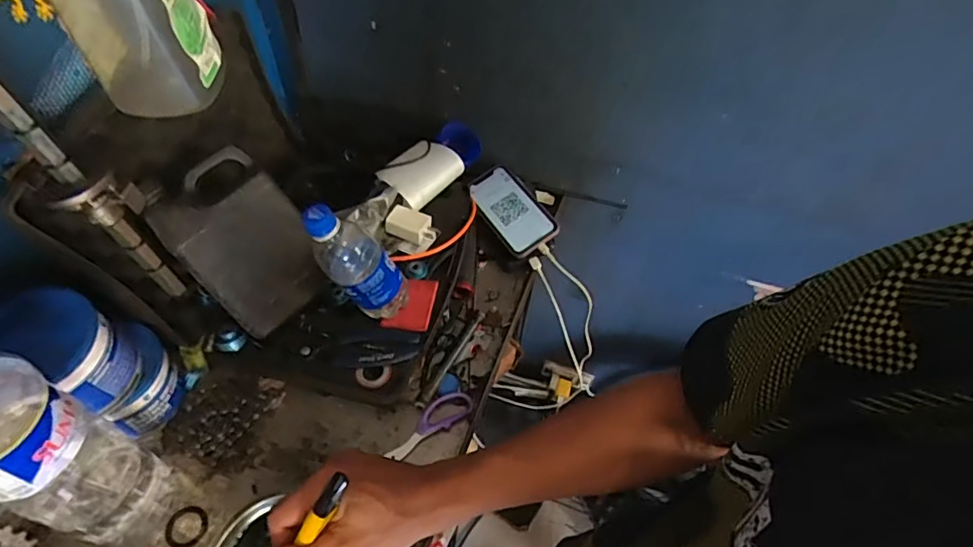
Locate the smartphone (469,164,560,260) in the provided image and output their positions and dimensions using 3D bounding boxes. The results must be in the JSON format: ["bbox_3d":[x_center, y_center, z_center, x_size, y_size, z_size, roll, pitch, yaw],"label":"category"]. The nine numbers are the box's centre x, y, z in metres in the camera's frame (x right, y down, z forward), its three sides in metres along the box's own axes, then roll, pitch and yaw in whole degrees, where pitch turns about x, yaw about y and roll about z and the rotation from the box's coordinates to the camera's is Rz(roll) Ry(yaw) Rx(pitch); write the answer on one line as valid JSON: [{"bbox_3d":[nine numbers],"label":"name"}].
[{"bbox_3d":[0.037,-0.096,0.784,0.077,0.016,0.158,-34,61,-7],"label":"smartphone"}]

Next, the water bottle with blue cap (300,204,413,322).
[{"bbox_3d":[-0.145,-0.014,0.594,0.063,0.172,0.063,-8,49,26],"label":"water bottle with blue cap"}]

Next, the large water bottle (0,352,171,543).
[{"bbox_3d":[-0.372,0.145,0.449,0.108,0.311,0.086,27,57,15],"label":"large water bottle"}]

